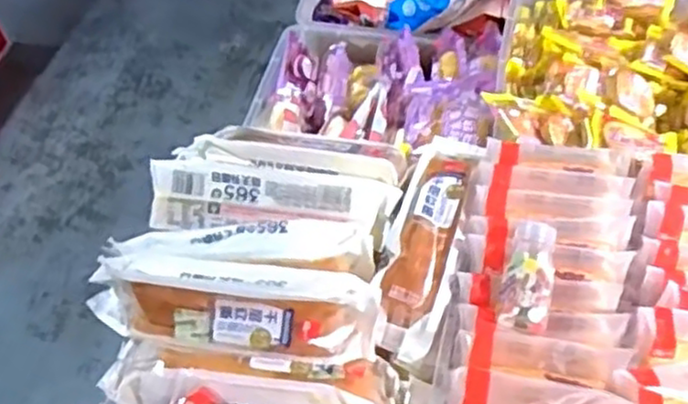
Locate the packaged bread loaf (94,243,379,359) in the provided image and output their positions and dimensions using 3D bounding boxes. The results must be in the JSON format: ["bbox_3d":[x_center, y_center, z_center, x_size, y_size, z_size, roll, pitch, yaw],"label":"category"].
[{"bbox_3d":[-0.097,0.083,0.620,0.257,0.043,0.086,10,53,12],"label":"packaged bread loaf"}]

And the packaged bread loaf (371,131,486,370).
[{"bbox_3d":[0.079,0.025,0.665,0.066,0.044,0.253,12,53,13],"label":"packaged bread loaf"}]

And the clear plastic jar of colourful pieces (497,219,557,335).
[{"bbox_3d":[0.149,0.058,0.580,0.040,0.029,0.090,10,69,12],"label":"clear plastic jar of colourful pieces"}]

